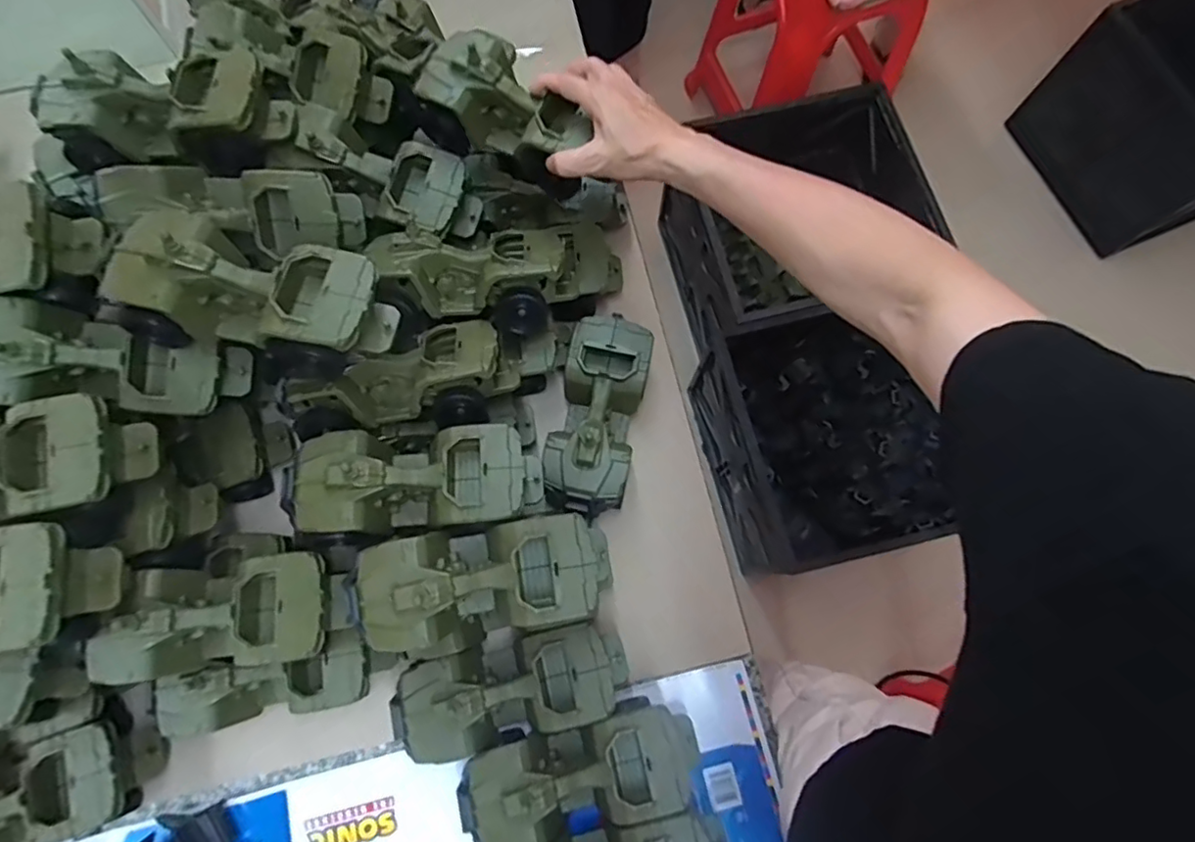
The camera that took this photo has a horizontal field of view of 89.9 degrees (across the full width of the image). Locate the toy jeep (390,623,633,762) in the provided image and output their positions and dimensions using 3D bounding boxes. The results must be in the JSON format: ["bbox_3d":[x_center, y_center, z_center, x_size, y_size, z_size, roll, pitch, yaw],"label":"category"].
[{"bbox_3d":[-0.070,0.232,0.516,0.194,0.071,0.084,-13,76,-3],"label":"toy jeep"}]

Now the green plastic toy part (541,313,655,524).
[{"bbox_3d":[0.000,-0.005,0.574,0.081,0.065,0.186,12,76,3],"label":"green plastic toy part"}]

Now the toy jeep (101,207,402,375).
[{"bbox_3d":[-0.250,-0.090,0.447,0.188,0.084,0.091,14,76,-10],"label":"toy jeep"}]

